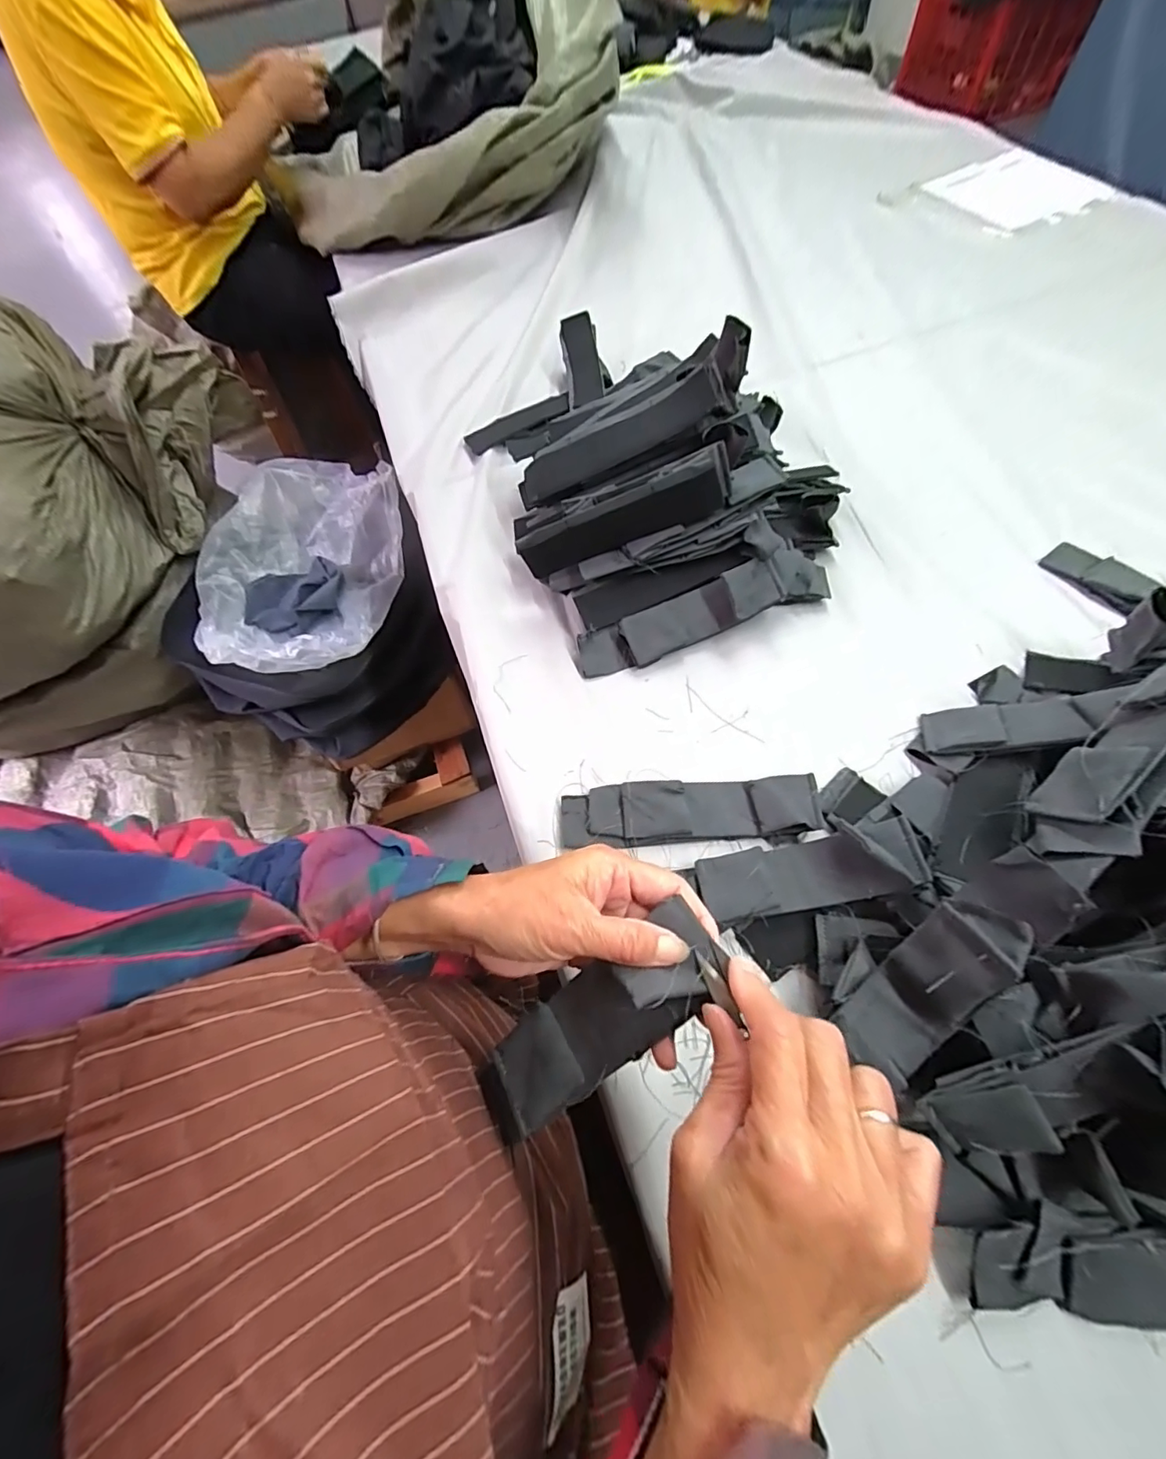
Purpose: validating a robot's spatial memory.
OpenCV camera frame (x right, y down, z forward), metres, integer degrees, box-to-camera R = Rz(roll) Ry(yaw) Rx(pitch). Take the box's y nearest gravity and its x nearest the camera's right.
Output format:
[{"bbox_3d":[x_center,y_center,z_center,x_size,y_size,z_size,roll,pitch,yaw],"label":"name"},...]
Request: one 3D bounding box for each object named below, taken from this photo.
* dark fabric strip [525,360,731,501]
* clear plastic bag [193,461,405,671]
[{"bbox_3d":[0.032,-0.267,0.472,0.186,0.019,0.048,-18,82,19],"label":"dark fabric strip"},{"bbox_3d":[-0.481,-0.276,0.877,0.318,0.125,0.398,-2,63,5],"label":"clear plastic bag"}]

